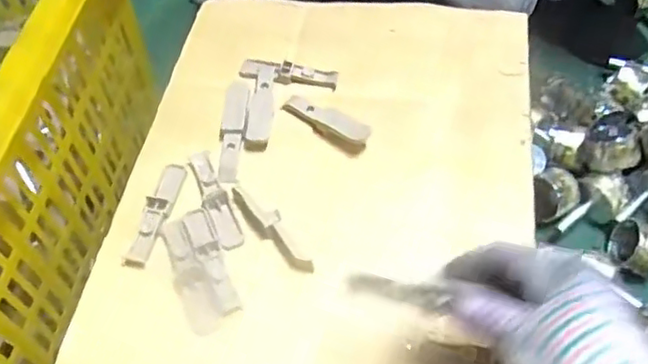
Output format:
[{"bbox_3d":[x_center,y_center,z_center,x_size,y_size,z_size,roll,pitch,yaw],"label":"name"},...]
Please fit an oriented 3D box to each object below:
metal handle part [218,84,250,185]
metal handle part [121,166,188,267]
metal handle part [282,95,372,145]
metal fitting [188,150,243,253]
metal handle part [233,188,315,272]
[{"bbox_3d":[-0.080,-0.044,0.559,0.021,0.018,0.105,0,55,5],"label":"metal handle part"},{"bbox_3d":[-0.140,0.026,0.521,0.022,0.007,0.098,8,56,10],"label":"metal handle part"},{"bbox_3d":[0.001,-0.057,0.554,0.087,0.010,0.025,27,61,22],"label":"metal handle part"},{"bbox_3d":[-0.092,0.014,0.526,0.020,0.008,0.103,-22,56,-11],"label":"metal fitting"},{"bbox_3d":[-0.042,0.035,0.497,0.018,0.015,0.098,-35,59,-19],"label":"metal handle part"}]

